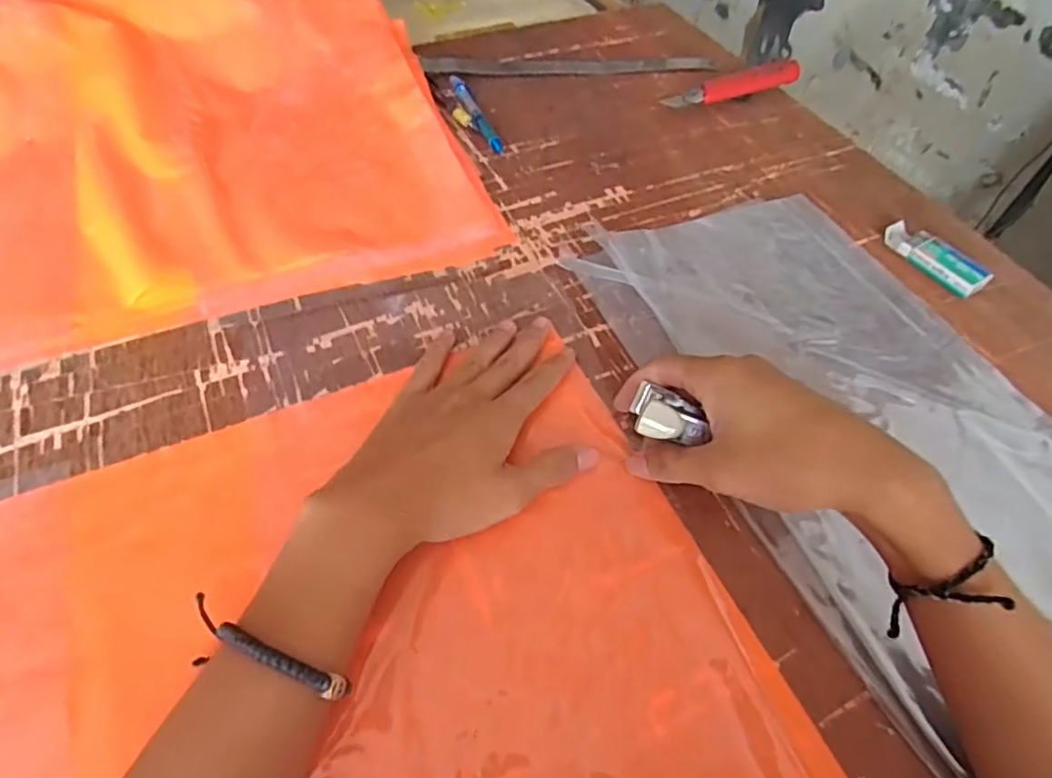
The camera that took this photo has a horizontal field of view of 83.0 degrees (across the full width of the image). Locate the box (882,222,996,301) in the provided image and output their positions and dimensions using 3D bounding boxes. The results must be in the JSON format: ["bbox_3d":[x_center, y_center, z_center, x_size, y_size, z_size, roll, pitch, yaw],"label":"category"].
[{"bbox_3d":[0.316,-0.103,0.461,0.029,0.012,0.080,-28,60,-22],"label":"box"}]

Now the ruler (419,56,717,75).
[{"bbox_3d":[0.048,-0.343,0.631,0.307,0.007,0.036,-5,54,-8],"label":"ruler"}]

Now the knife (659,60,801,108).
[{"bbox_3d":[0.211,-0.303,0.598,0.156,0.020,0.029,-21,58,-18],"label":"knife"}]

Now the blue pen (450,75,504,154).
[{"bbox_3d":[-0.048,-0.260,0.559,0.015,0.009,0.124,-16,57,-15],"label":"blue pen"}]

